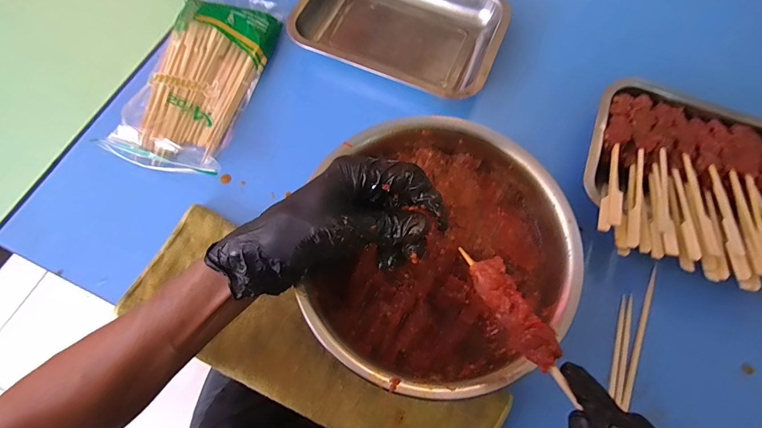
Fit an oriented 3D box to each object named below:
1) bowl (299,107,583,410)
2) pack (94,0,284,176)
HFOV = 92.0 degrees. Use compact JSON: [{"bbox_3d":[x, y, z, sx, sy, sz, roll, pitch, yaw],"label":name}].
[{"bbox_3d":[0.055,0.043,0.345,0.210,0.096,0.229,1,70,-2],"label":"bowl"},{"bbox_3d":[-0.218,-0.173,0.450,0.127,0.029,0.256,14,70,3],"label":"pack"}]

